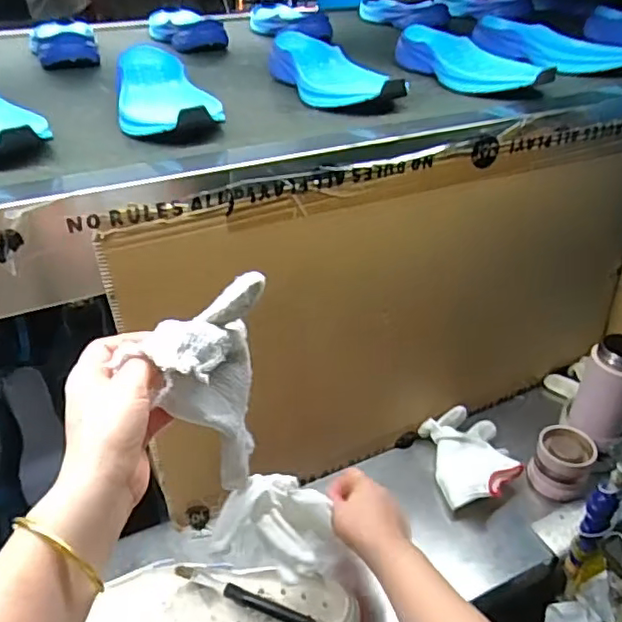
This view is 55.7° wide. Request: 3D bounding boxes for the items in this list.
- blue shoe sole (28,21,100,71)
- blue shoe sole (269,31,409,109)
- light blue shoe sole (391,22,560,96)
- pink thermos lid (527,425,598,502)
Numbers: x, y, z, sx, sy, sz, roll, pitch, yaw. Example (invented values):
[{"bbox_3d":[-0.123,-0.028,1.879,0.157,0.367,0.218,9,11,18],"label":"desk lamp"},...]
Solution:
[{"bbox_3d":[-0.370,-0.413,0.882,0.090,0.052,0.251,-10,35,-16],"label":"blue shoe sole"},{"bbox_3d":[0.019,-0.284,0.699,0.082,0.045,0.258,-13,36,-19],"label":"blue shoe sole"},{"bbox_3d":[0.193,-0.317,0.746,0.079,0.042,0.239,-14,36,-20],"label":"light blue shoe sole"},{"bbox_3d":[0.305,0.184,0.719,0.064,0.057,0.068,0,33,0],"label":"pink thermos lid"}]

